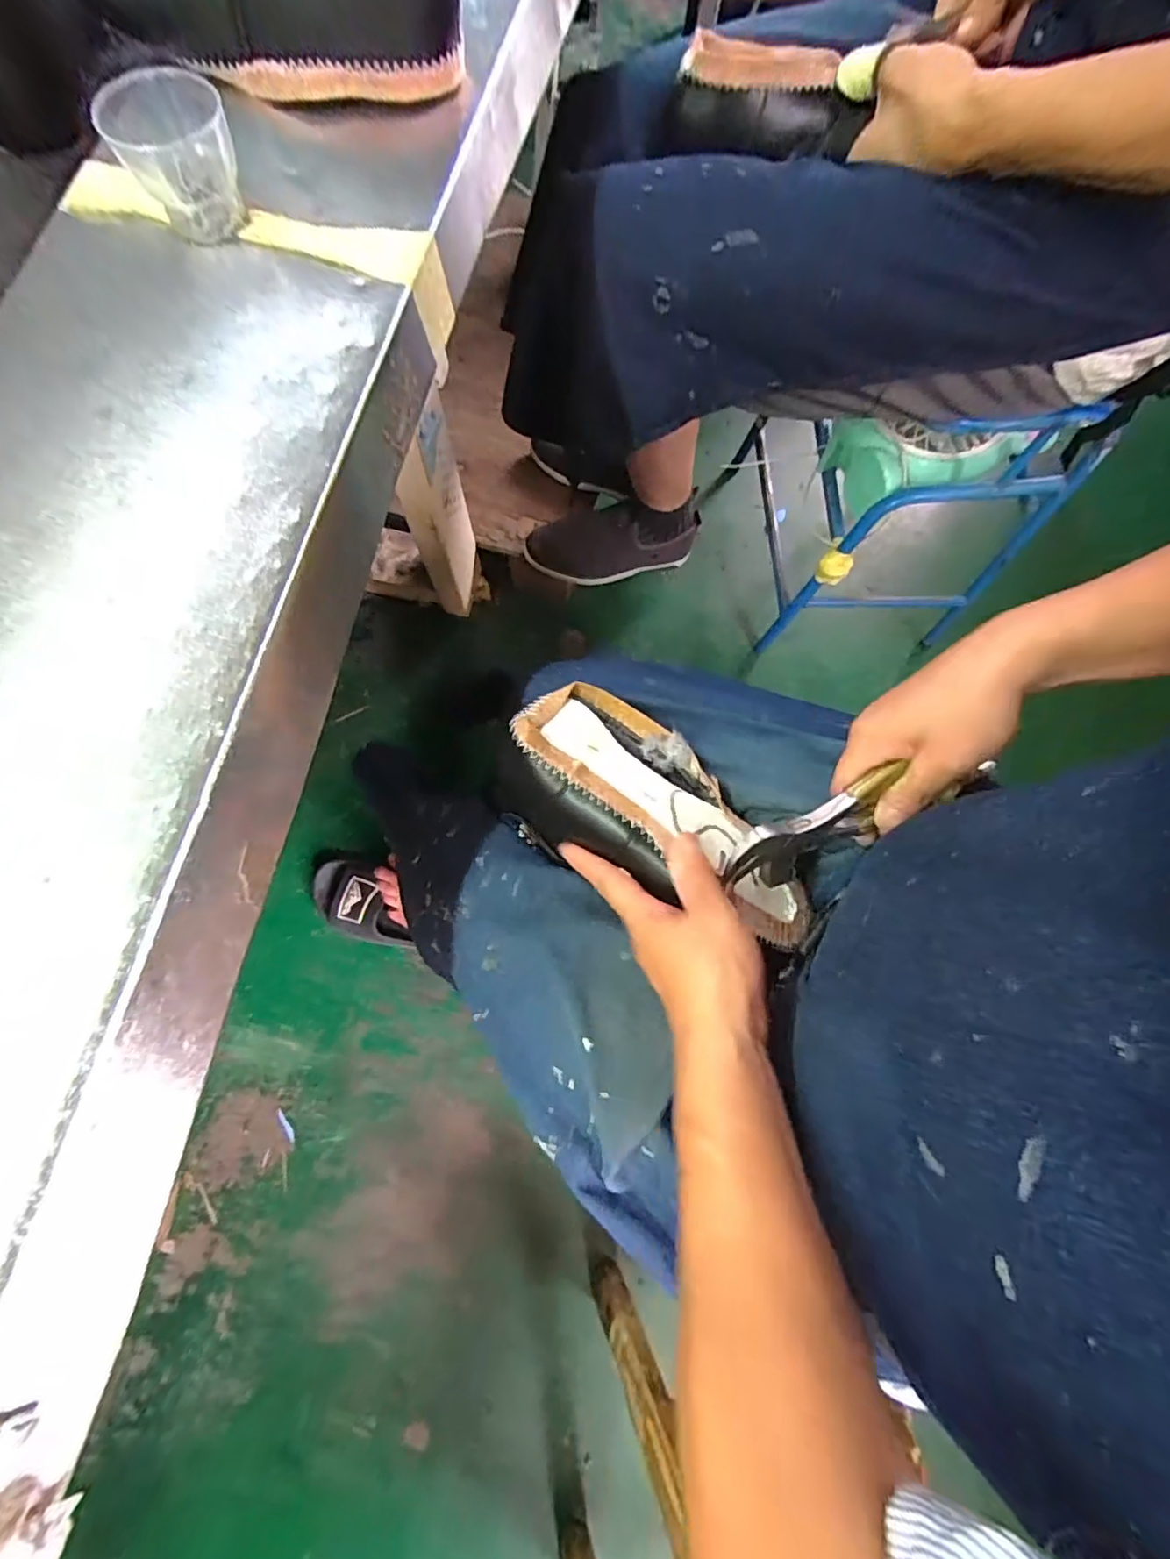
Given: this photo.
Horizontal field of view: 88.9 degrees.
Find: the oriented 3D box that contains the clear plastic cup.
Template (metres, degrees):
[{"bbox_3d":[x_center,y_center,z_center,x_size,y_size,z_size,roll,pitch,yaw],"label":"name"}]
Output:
[{"bbox_3d":[-0.232,-0.358,0.346,0.062,0.055,0.058,0,77,-1],"label":"clear plastic cup"}]

